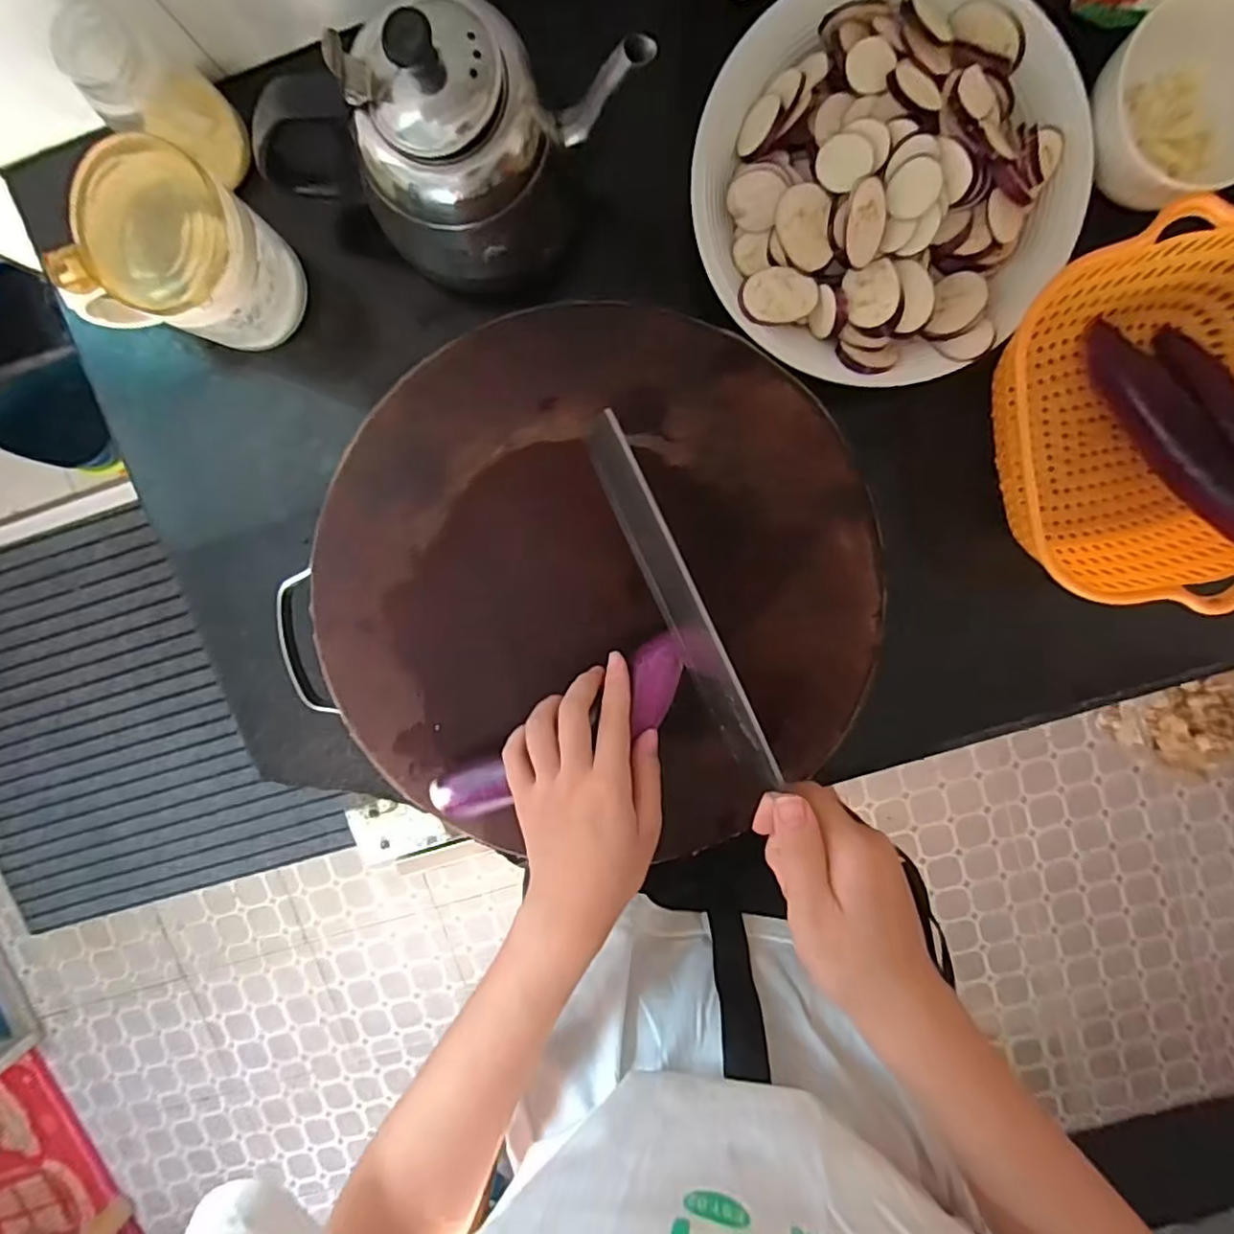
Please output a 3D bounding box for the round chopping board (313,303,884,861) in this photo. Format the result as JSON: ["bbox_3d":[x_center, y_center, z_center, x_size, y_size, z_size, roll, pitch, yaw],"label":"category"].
[{"bbox_3d":[-0.013,-0.016,0.399,0.348,0.032,0.332,-1,96,2],"label":"round chopping board"}]

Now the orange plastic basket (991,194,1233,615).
[{"bbox_3d":[0.324,-0.113,0.369,0.173,0.089,0.203,-12,98,3],"label":"orange plastic basket"}]

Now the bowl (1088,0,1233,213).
[{"bbox_3d":[0.317,-0.291,0.347,0.090,0.056,0.103,-25,97,5],"label":"bowl"}]

